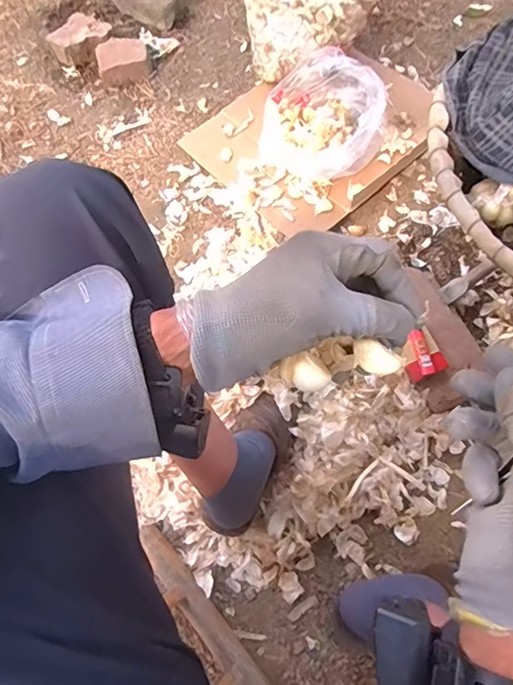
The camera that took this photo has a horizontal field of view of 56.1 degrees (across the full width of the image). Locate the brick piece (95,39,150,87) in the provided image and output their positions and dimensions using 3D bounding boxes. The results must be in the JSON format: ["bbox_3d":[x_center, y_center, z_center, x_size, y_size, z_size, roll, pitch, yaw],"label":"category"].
[{"bbox_3d":[-0.311,-0.658,1.124,0.114,0.042,0.099,-10,69,-2],"label":"brick piece"}]

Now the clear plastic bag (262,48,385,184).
[{"bbox_3d":[0.137,-0.464,0.989,0.236,0.096,0.271,9,69,5],"label":"clear plastic bag"}]

